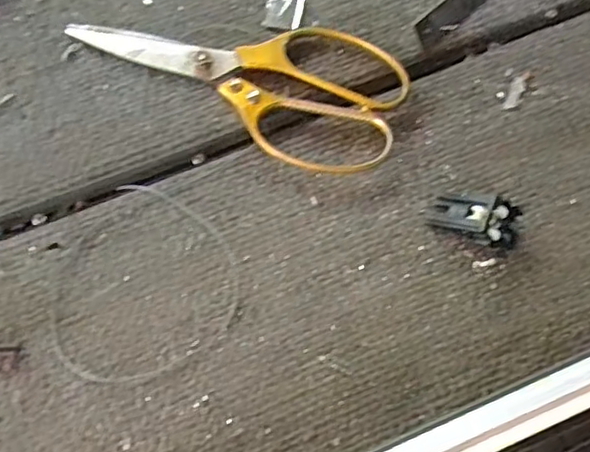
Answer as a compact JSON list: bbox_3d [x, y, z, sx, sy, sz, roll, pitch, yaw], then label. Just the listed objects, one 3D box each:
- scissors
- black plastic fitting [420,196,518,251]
[{"bbox_3d":[-0.031,-0.092,0.362,0.190,0.012,0.082,25,75,5],"label":"scissors"},{"bbox_3d":[0.095,-0.004,0.333,0.049,0.027,0.025,10,74,1],"label":"black plastic fitting"}]

